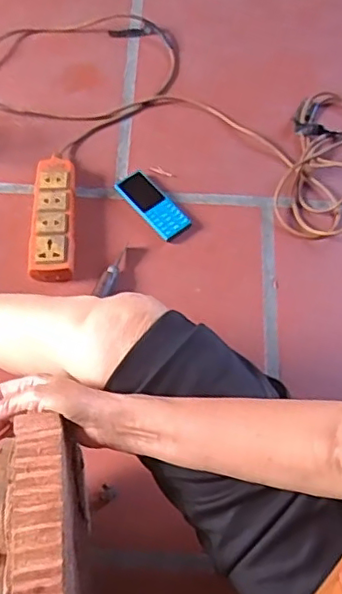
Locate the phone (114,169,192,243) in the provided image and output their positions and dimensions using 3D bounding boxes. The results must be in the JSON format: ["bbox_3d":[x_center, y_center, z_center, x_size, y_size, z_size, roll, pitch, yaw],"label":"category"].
[{"bbox_3d":[-0.026,-0.140,0.884,0.055,0.016,0.126,-35,69,-19],"label":"phone"}]

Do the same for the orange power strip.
[{"bbox_3d":[-0.172,-0.115,0.857,0.062,0.041,0.201,-1,63,-3],"label":"orange power strip"}]

